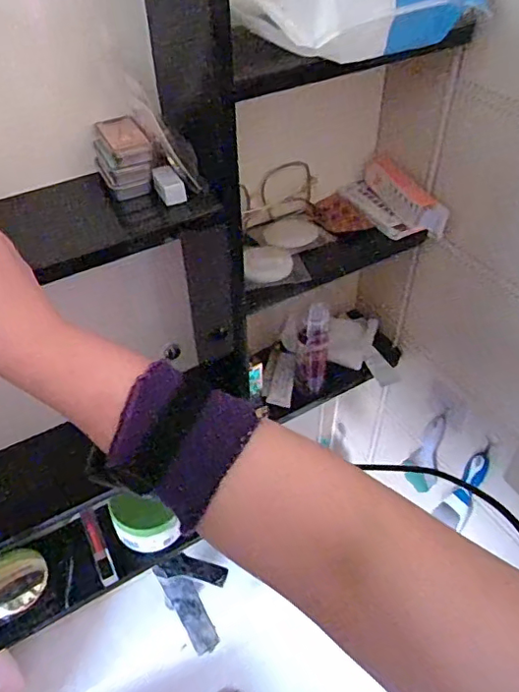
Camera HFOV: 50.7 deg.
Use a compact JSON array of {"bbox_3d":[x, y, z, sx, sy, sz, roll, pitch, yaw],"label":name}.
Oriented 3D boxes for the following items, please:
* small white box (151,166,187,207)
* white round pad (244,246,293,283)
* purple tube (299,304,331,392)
[{"bbox_3d":[-0.069,-0.123,0.418,0.017,0.019,0.028,-21,48,-19],"label":"small white box"},{"bbox_3d":[0.008,-0.079,0.522,0.046,0.009,0.045,-1,44,1],"label":"white round pad"},{"bbox_3d":[0.064,0.003,0.614,0.027,0.115,0.020,30,52,28],"label":"purple tube"}]

